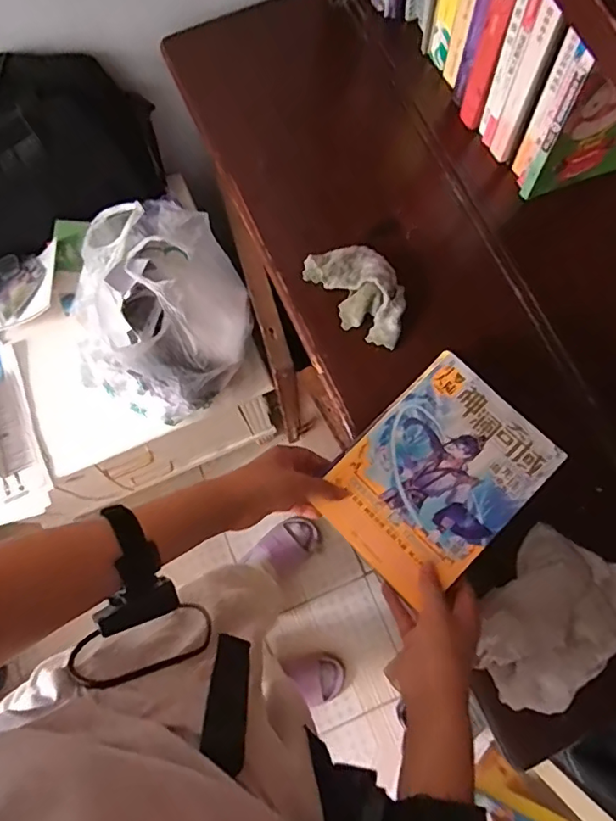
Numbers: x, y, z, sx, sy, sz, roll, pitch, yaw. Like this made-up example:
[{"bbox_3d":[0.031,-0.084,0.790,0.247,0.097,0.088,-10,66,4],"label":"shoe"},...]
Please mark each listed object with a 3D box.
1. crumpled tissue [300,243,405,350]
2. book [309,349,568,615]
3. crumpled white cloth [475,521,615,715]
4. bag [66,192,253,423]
[{"bbox_3d":[0.066,-0.146,0.644,0.084,0.037,0.145,-35,80,-7],"label":"crumpled tissue"},{"bbox_3d":[0.136,0.069,0.568,0.227,0.018,0.168,-43,81,-9],"label":"book"},{"bbox_3d":[0.264,0.219,0.554,0.136,0.033,0.189,40,81,8],"label":"crumpled white cloth"},{"bbox_3d":[-0.224,-0.141,0.781,0.276,0.240,0.258,-44,81,-9],"label":"bag"}]

